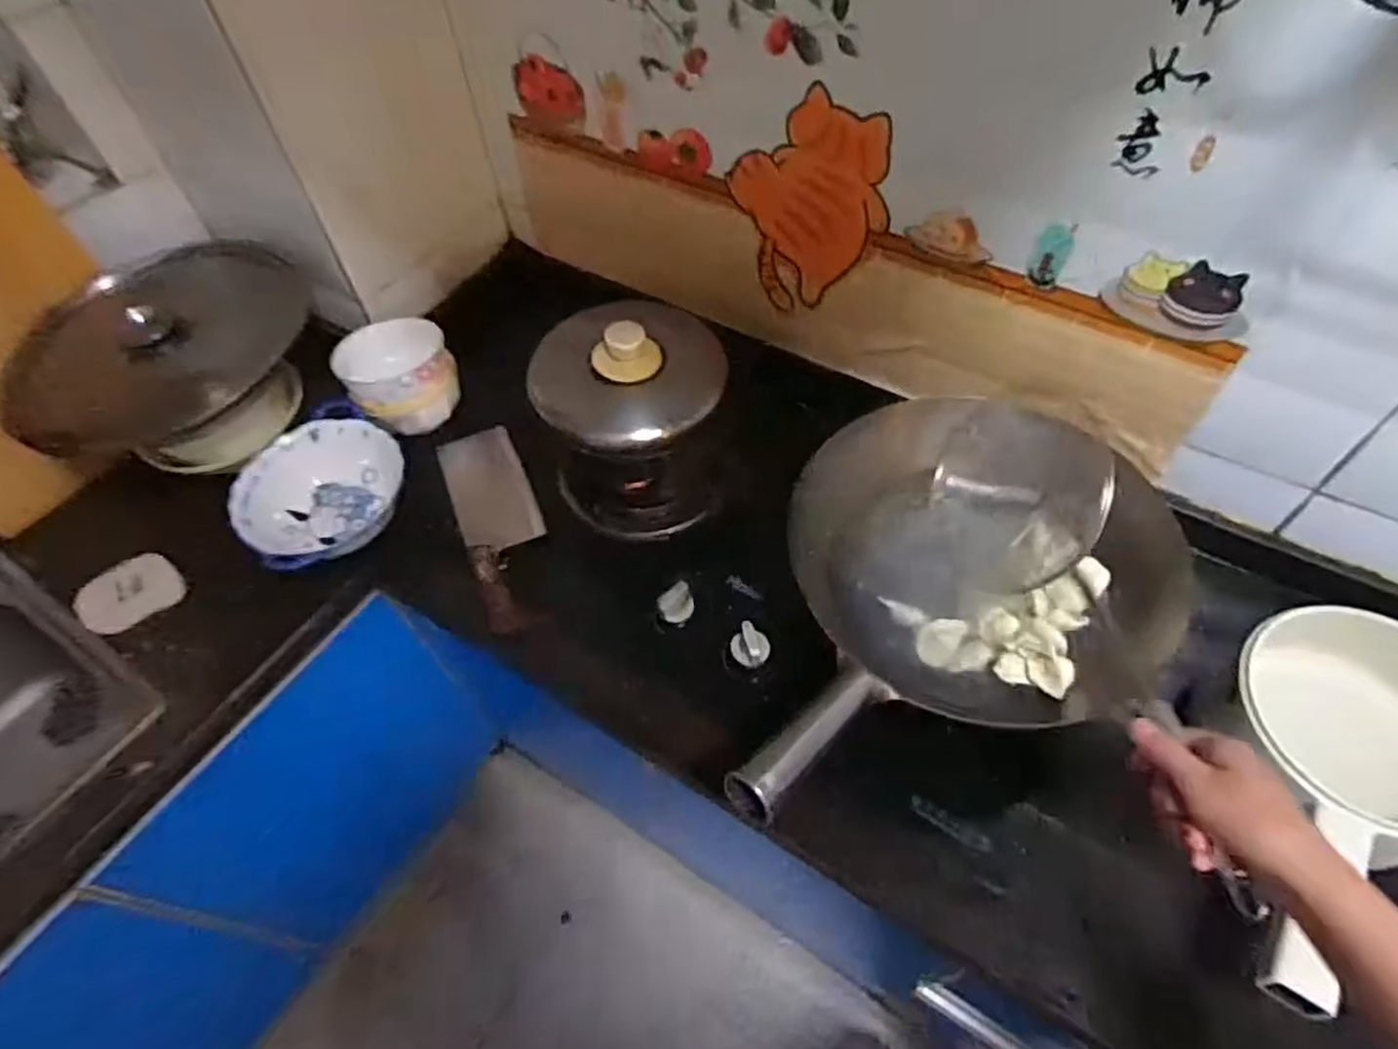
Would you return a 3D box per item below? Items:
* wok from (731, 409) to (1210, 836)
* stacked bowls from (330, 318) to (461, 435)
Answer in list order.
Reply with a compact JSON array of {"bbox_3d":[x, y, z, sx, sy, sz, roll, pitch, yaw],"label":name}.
[{"bbox_3d":[0.198,0.083,0.672,0.466,0.137,0.270,-37,61,-21],"label":"wok"},{"bbox_3d":[-0.381,-0.190,0.971,0.132,0.091,0.117,-35,60,-20],"label":"stacked bowls"}]

